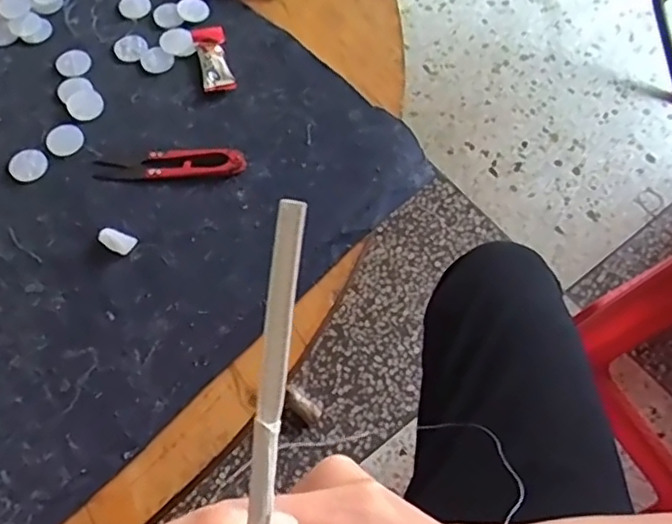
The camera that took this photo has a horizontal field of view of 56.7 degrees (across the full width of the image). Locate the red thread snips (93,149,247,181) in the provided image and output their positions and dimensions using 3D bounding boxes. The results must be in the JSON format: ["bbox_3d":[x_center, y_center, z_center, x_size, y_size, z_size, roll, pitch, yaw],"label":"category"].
[{"bbox_3d":[-0.118,-0.070,0.440,0.104,0.011,0.024,1,63,0],"label":"red thread snips"}]

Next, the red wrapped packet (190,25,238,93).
[{"bbox_3d":[-0.096,-0.160,0.489,0.025,0.007,0.064,-13,64,-7],"label":"red wrapped packet"}]

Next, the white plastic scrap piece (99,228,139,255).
[{"bbox_3d":[-0.146,-0.015,0.414,0.025,0.007,0.015,22,65,10],"label":"white plastic scrap piece"}]

